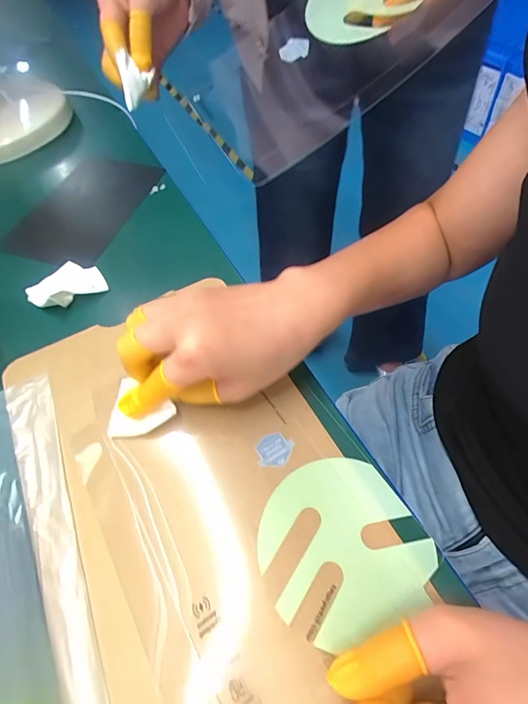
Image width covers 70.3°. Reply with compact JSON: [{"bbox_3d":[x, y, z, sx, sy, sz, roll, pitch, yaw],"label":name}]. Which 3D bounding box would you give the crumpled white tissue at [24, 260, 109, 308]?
[{"bbox_3d":[-0.173,-0.059,0.324,0.060,0.018,0.044,-34,61,-17],"label":"crumpled white tissue"}]

